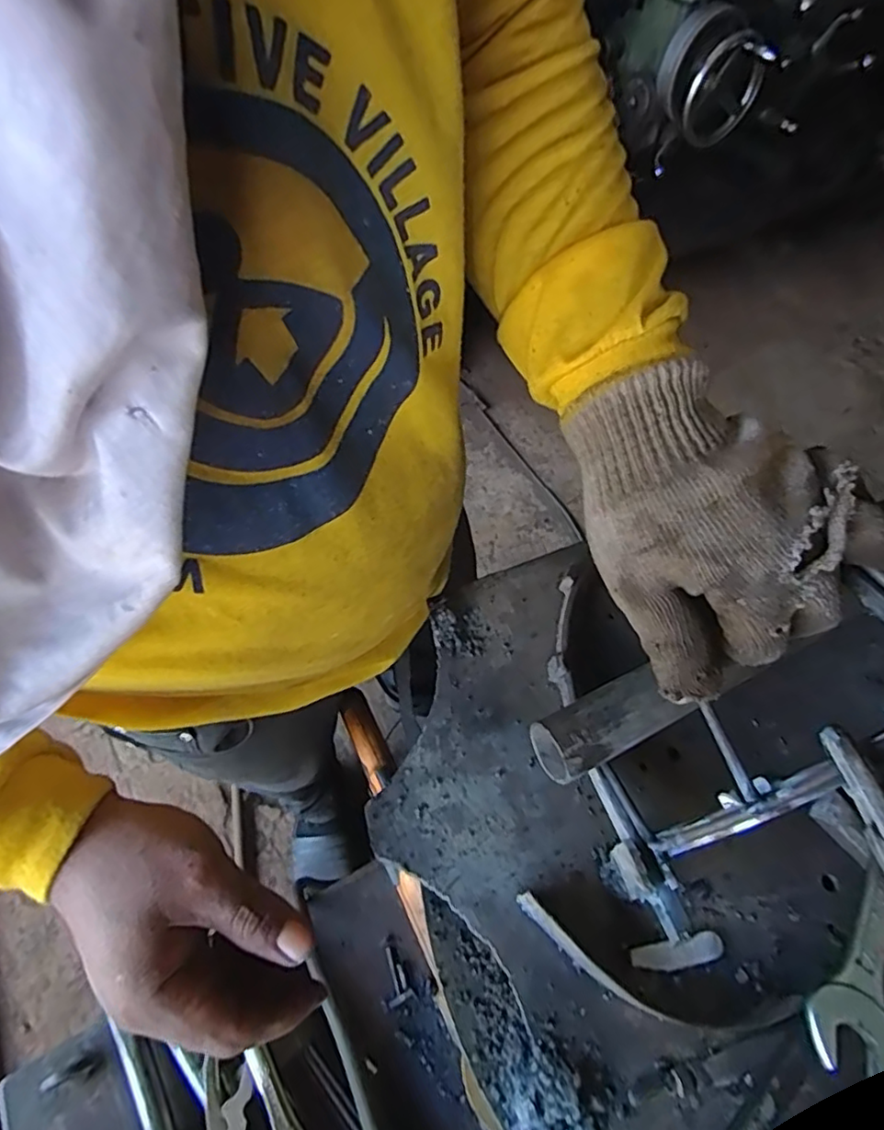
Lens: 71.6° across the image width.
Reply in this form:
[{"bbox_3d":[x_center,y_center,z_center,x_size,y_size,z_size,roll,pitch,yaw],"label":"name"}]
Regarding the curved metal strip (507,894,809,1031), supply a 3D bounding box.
[{"bbox_3d":[0.094,0.188,0.280,0.128,0.023,0.025,19,58,9],"label":"curved metal strip"}]

